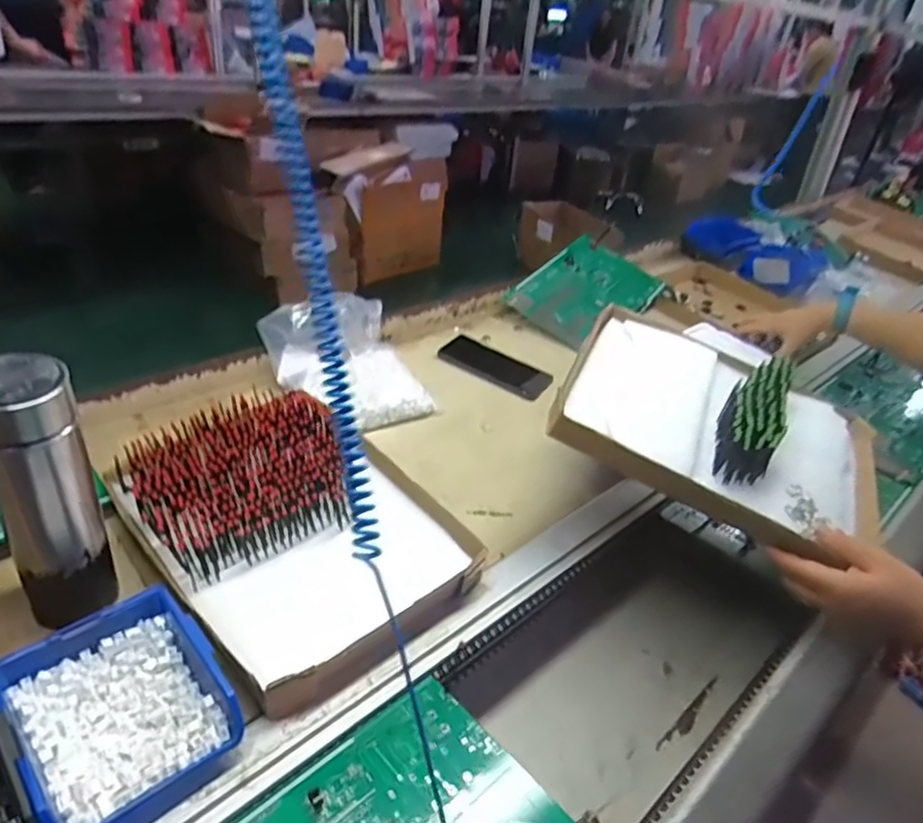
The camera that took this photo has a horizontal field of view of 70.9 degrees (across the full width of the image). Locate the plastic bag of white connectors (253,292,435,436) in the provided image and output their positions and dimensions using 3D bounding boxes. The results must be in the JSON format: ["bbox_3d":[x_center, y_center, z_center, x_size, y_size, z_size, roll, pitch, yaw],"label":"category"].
[{"bbox_3d":[-0.143,-0.072,0.830,0.175,0.107,0.177,-15,39,-31],"label":"plastic bag of white connectors"}]

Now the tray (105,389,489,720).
[{"bbox_3d":[-0.153,0.100,0.602,0.228,0.097,0.302,-24,44,-39],"label":"tray"}]

